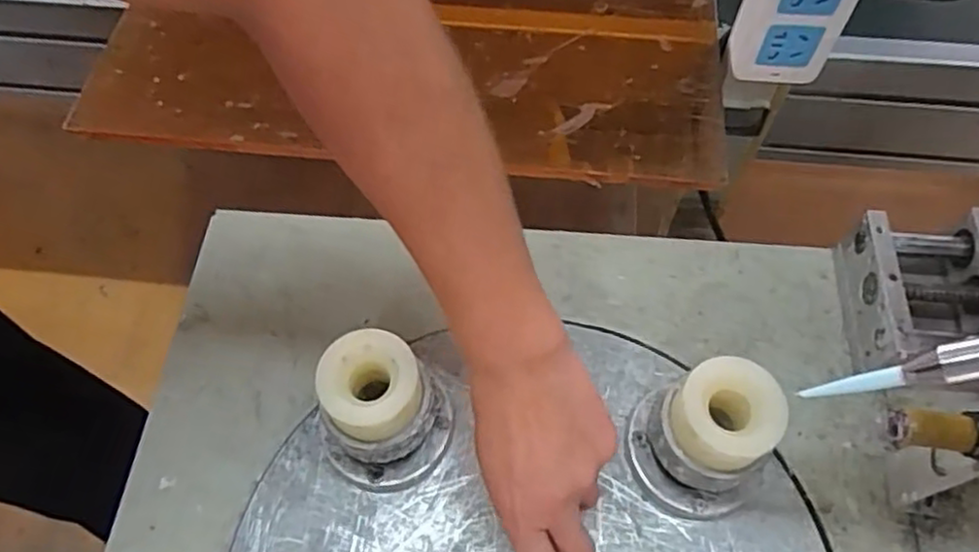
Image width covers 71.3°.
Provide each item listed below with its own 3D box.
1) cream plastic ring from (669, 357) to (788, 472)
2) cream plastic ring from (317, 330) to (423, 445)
[{"bbox_3d":[0.123,0.072,0.357,0.050,0.031,0.052,0,61,0],"label":"cream plastic ring"},{"bbox_3d":[-0.063,0.059,0.366,0.051,0.032,0.051,0,61,0],"label":"cream plastic ring"}]

